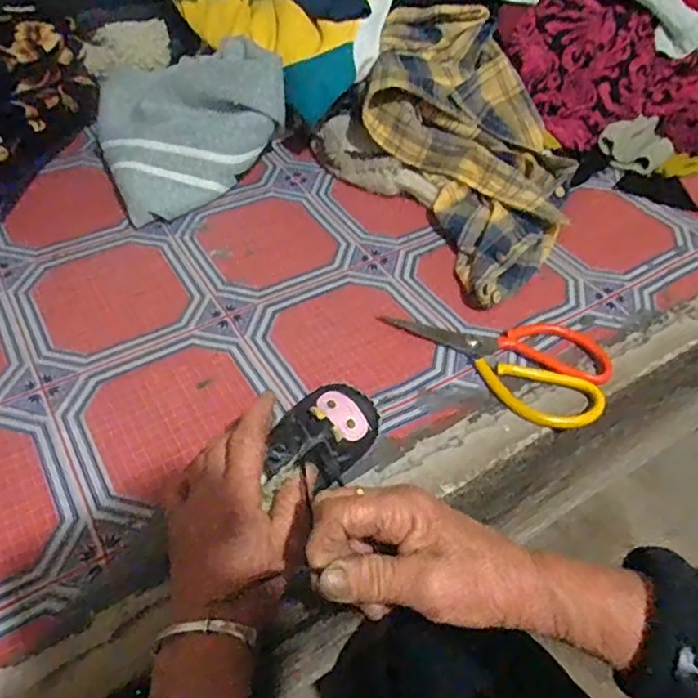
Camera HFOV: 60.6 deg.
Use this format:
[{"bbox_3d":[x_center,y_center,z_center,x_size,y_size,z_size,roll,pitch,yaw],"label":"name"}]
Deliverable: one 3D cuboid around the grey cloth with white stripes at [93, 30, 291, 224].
[{"bbox_3d":[-0.194,-0.278,0.692,0.195,0.116,0.266,-19,54,-19],"label":"grey cloth with white stripes"}]

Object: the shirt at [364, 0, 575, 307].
[{"bbox_3d":[0.122,-0.213,0.626,0.235,0.127,0.343,14,51,7],"label":"shirt"}]

